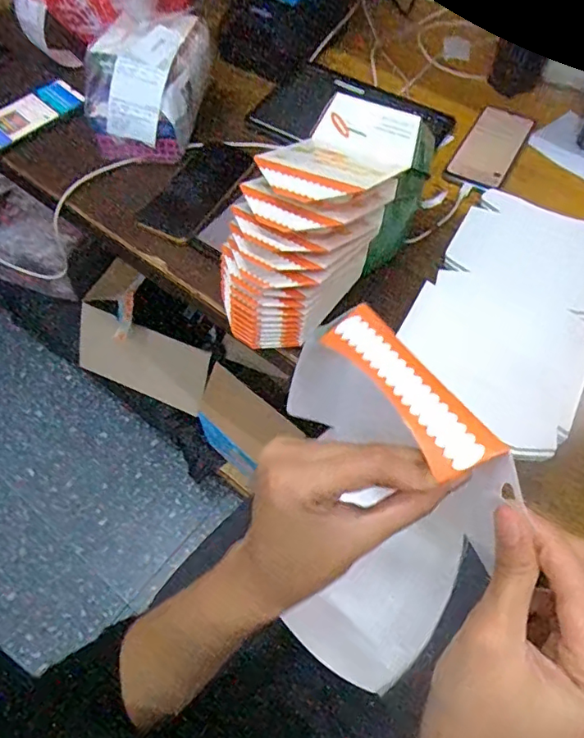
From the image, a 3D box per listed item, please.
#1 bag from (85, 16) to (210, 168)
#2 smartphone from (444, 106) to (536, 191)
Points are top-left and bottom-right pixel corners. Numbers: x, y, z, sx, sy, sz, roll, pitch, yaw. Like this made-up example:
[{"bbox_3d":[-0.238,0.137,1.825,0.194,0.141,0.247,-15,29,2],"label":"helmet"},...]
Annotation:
[{"bbox_3d":[-0.189,-0.374,0.702,0.135,0.112,0.174,16,60,10],"label":"bag"},{"bbox_3d":[0.266,-0.297,0.715,0.071,0.004,0.162,27,63,16],"label":"smartphone"}]

